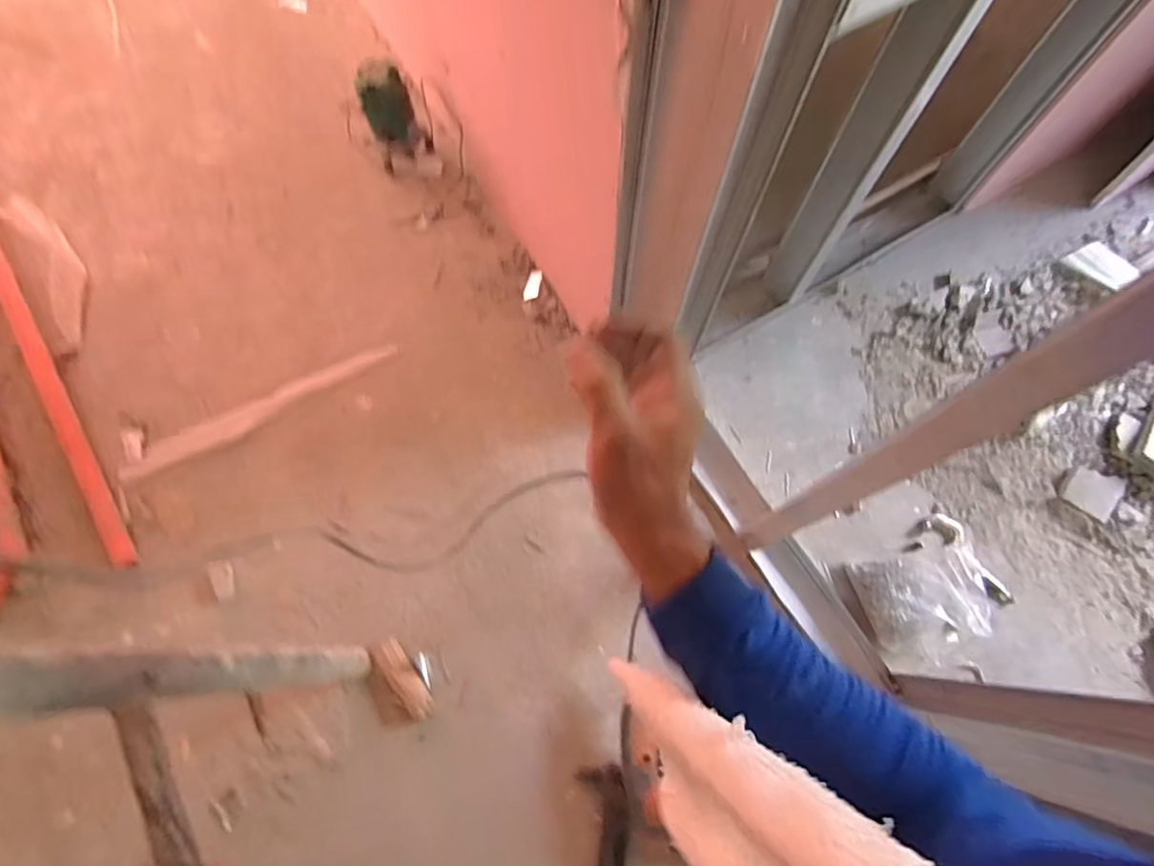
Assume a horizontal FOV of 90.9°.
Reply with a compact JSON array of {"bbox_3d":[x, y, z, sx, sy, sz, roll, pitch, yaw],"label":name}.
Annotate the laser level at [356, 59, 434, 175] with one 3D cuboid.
[{"bbox_3d":[-0.346,-0.599,1.077,0.096,0.174,0.082,-22,74,-6],"label":"laser level"}]

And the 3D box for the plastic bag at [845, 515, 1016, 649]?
[{"bbox_3d":[0.550,0.238,0.871,0.223,0.063,0.157,-26,75,-7],"label":"plastic bag"}]

